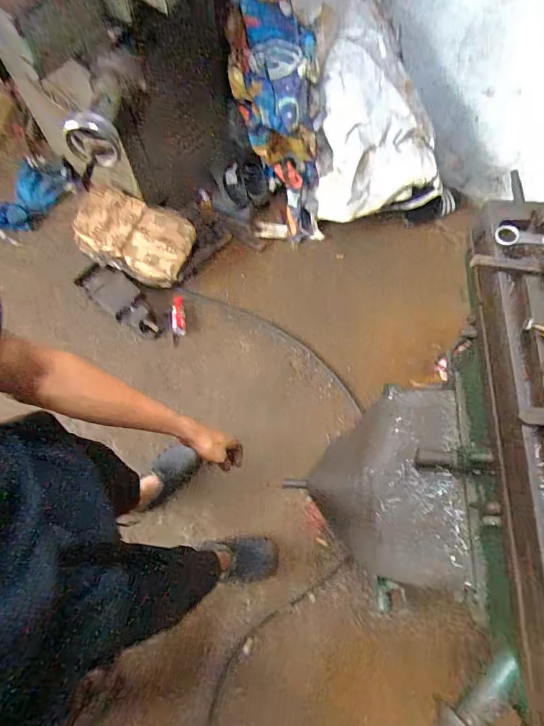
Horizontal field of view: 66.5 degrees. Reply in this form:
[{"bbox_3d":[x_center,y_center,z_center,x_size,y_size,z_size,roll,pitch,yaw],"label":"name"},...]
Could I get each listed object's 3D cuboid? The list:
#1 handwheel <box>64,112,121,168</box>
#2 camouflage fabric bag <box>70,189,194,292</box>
[{"bbox_3d":[-0.456,-0.564,1.053,0.134,0.135,0.038,-1,72,-1],"label":"handwheel"},{"bbox_3d":[-0.531,-0.491,1.572,0.442,0.134,0.273,20,73,6],"label":"camouflage fabric bag"}]

